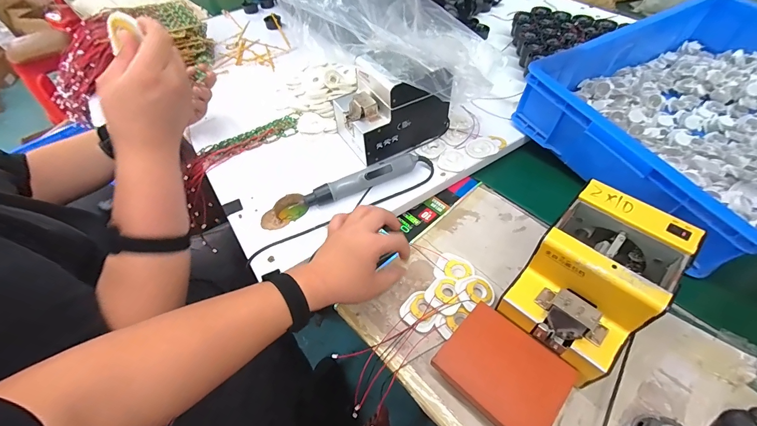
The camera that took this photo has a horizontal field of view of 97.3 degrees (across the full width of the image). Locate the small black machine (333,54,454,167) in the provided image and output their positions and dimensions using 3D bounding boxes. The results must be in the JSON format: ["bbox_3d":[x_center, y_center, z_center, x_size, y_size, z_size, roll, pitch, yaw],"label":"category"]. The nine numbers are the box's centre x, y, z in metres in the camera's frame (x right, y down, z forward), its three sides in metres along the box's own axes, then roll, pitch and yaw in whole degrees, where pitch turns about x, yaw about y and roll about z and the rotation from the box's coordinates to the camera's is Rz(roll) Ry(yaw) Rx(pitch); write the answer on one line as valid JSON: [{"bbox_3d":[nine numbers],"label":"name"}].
[{"bbox_3d":[0.027,-0.199,0.613,0.186,0.144,0.126,-19,53,-11],"label":"small black machine"}]

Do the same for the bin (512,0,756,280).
[{"bbox_3d":[0.620,-0.204,0.598,0.595,0.127,0.406,-25,54,-15],"label":"bin"}]

